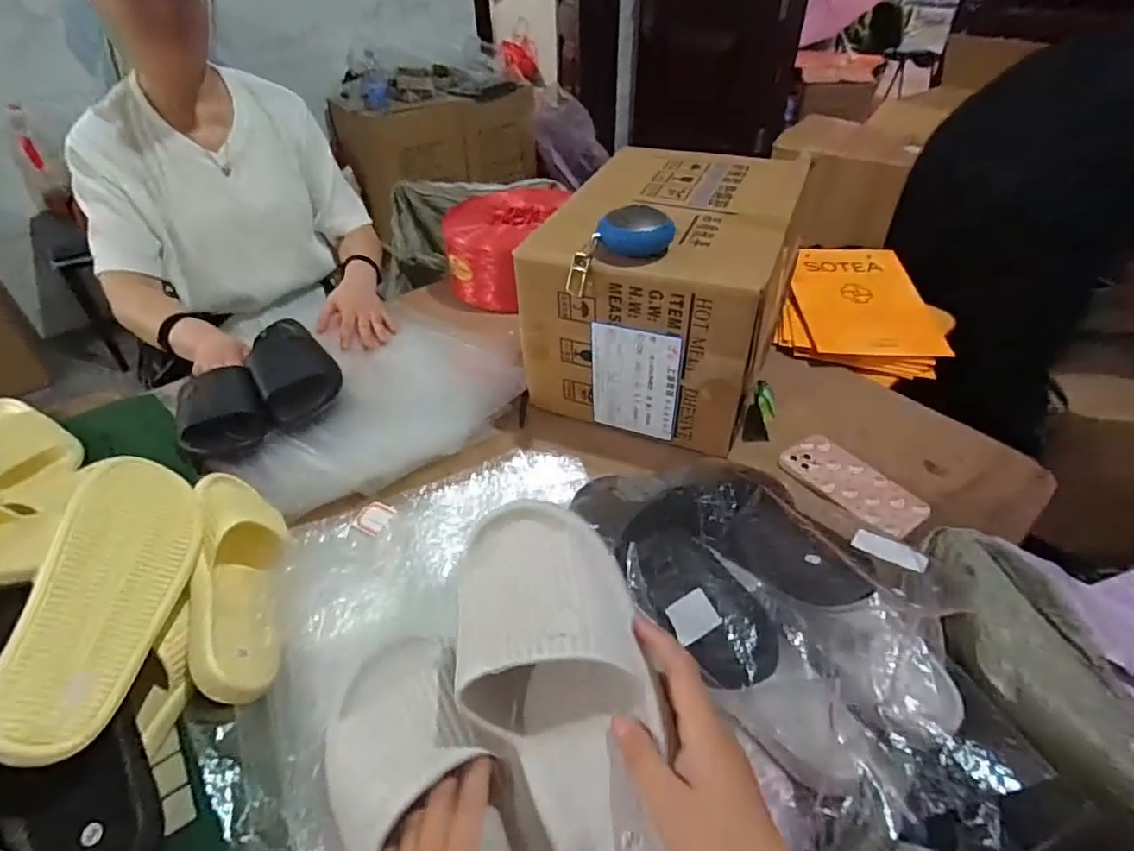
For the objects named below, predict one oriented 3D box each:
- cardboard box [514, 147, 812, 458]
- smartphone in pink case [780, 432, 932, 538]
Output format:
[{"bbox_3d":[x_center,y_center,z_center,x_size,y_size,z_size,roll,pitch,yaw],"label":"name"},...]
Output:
[{"bbox_3d":[0.146,-0.193,0.804,0.284,0.249,0.372,17,44,19],"label":"cardboard box"},{"bbox_3d":[0.342,0.068,0.699,0.084,0.010,0.164,-23,46,-23],"label":"smartphone in pink case"}]

